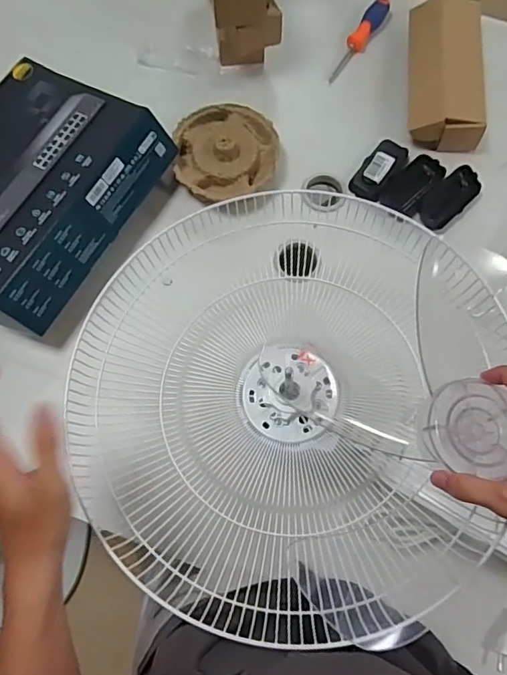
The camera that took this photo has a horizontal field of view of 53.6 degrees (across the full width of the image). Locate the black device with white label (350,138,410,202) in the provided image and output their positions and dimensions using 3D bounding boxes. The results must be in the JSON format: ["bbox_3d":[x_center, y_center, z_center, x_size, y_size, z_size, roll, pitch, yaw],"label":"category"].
[{"bbox_3d":[0.194,-0.260,0.777,0.052,0.027,0.100,36,76,9],"label":"black device with white label"}]

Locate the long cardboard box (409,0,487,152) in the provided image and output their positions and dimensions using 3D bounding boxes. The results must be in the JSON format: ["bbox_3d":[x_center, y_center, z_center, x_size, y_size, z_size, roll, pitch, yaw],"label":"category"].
[{"bbox_3d":[0.302,-0.420,0.796,0.111,0.062,0.253,3,73,0],"label":"long cardboard box"}]

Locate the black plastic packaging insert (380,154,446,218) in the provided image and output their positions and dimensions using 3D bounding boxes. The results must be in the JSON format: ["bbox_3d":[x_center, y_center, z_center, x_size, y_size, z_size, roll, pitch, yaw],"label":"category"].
[{"bbox_3d":[0.245,-0.233,0.770,0.058,0.025,0.101,38,76,10],"label":"black plastic packaging insert"}]

